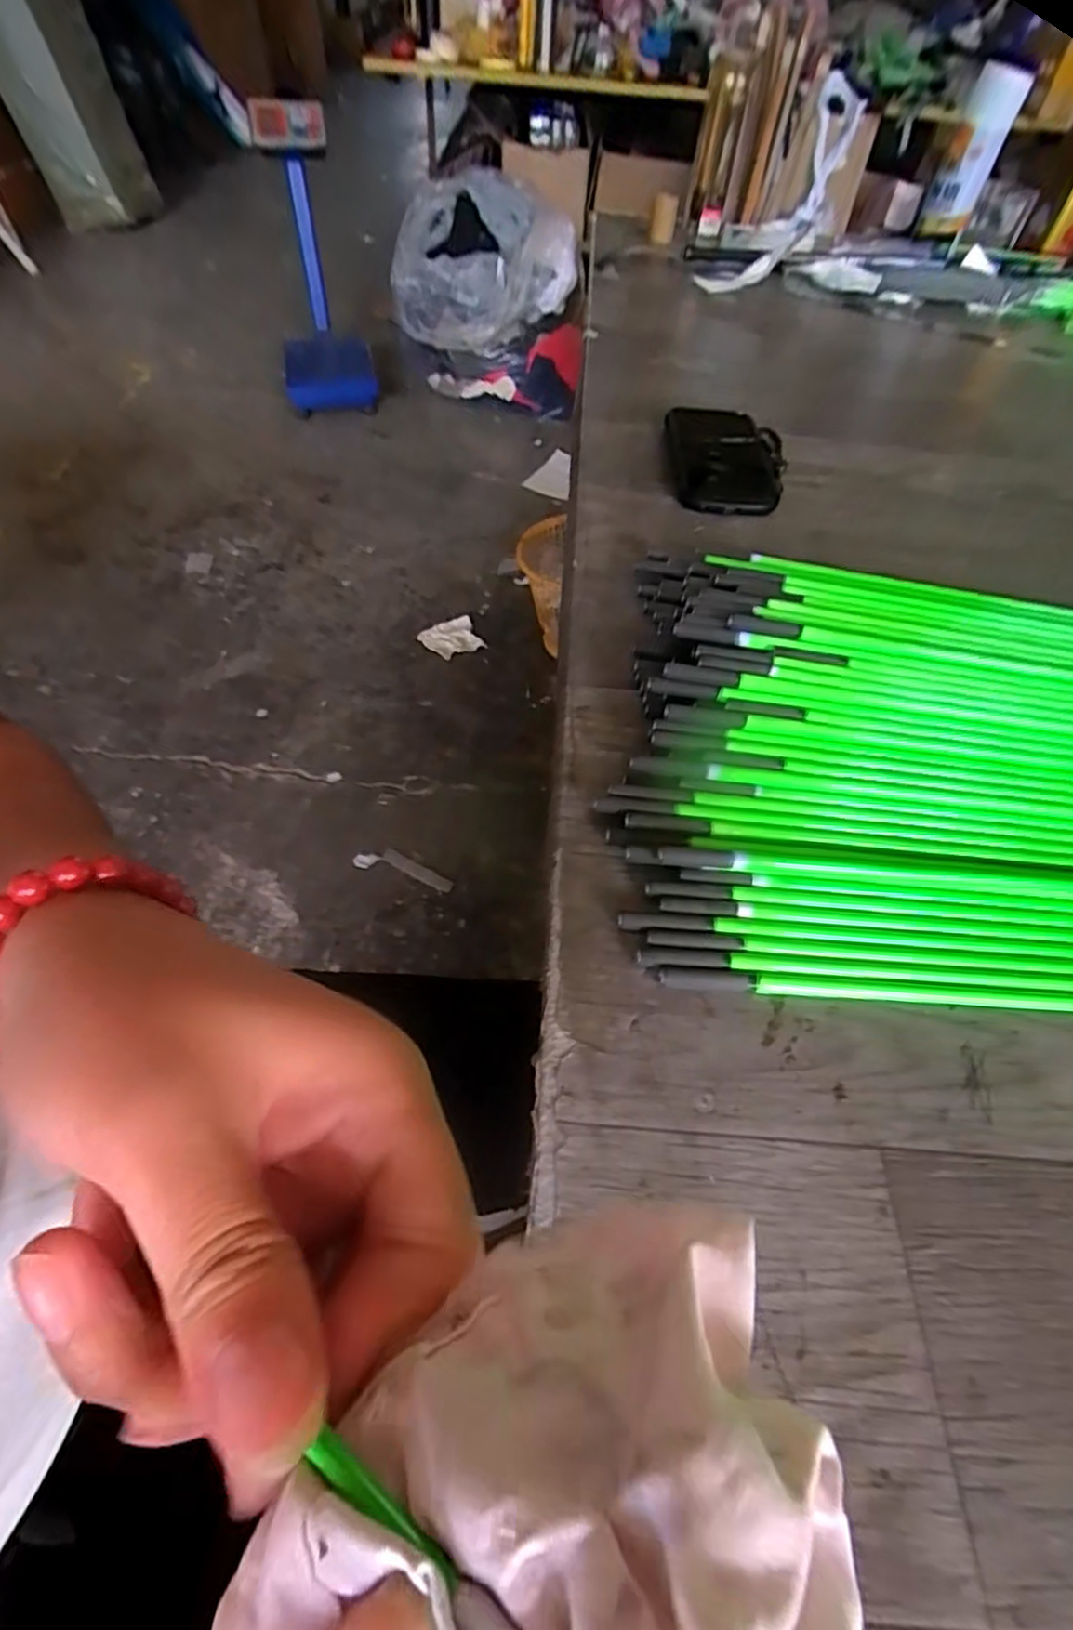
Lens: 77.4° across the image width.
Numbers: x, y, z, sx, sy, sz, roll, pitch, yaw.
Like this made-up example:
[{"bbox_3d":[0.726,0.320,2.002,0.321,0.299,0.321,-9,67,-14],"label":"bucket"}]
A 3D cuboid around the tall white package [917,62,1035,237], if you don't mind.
[{"bbox_3d":[0.630,-0.959,0.979,0.072,0.236,0.080,28,15,17],"label":"tall white package"}]

